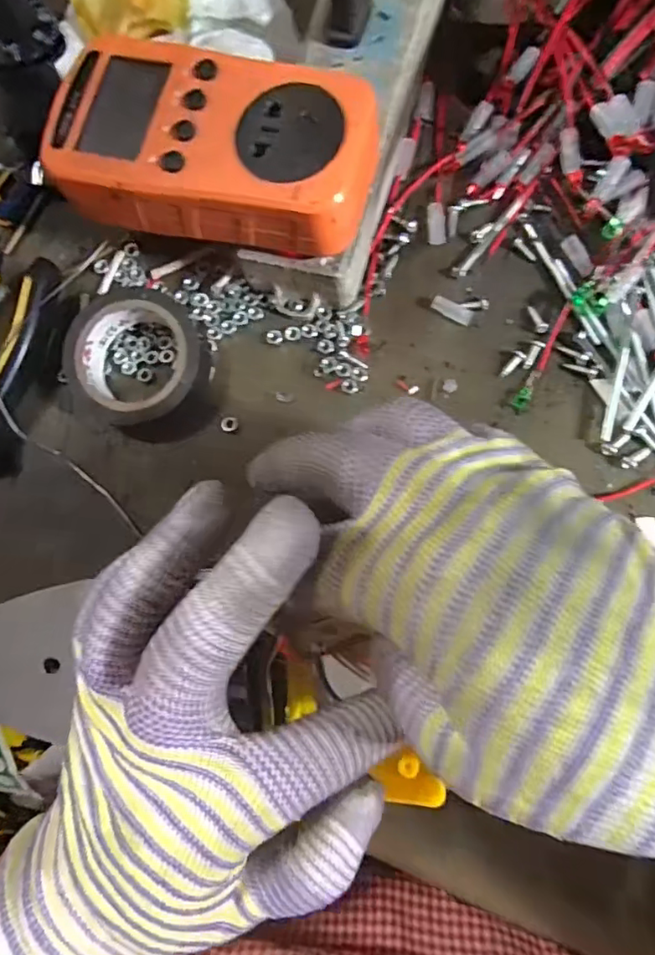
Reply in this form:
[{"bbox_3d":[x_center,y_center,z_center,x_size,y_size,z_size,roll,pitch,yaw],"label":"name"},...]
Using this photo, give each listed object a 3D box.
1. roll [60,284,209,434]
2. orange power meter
[{"bbox_3d":[-0.088,-0.053,0.250,0.057,0.025,0.061,-1,81,5],"label":"roll"},{"bbox_3d":[-0.045,-0.130,0.214,0.127,0.030,0.067,13,83,7],"label":"orange power meter"}]

